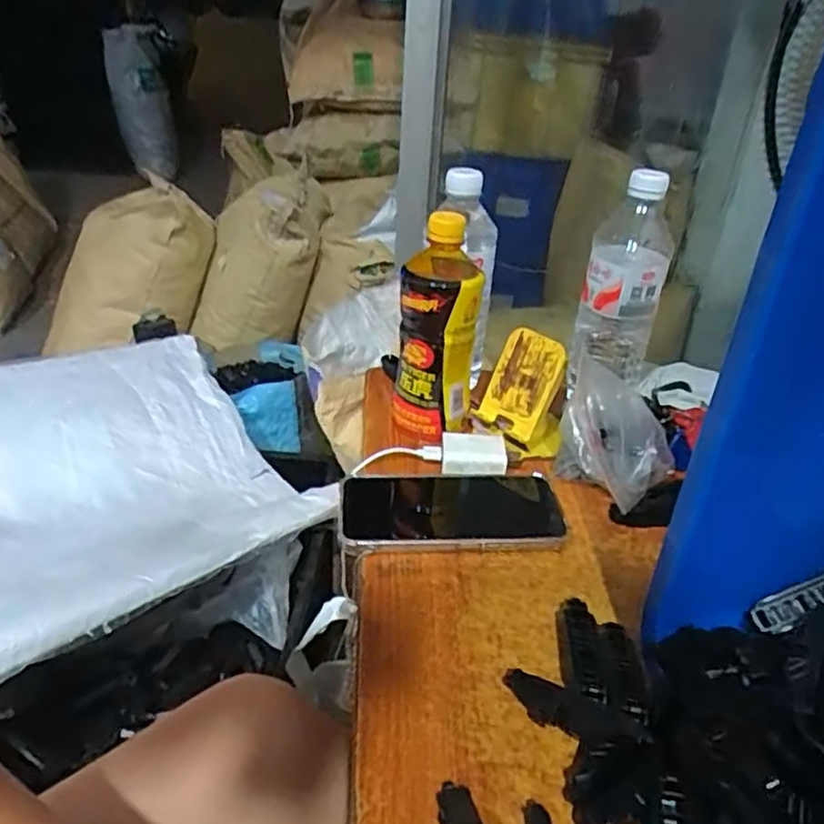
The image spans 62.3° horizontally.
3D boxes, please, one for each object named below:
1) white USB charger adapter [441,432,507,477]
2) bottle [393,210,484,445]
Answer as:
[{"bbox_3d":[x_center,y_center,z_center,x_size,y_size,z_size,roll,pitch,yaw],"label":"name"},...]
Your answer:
[{"bbox_3d":[0.051,0.035,0.573,0.053,0.017,0.042,5,30,2],"label":"white USB charger adapter"},{"bbox_3d":[0.022,-0.076,0.591,0.071,0.182,0.083,7,30,4],"label":"bottle"}]

